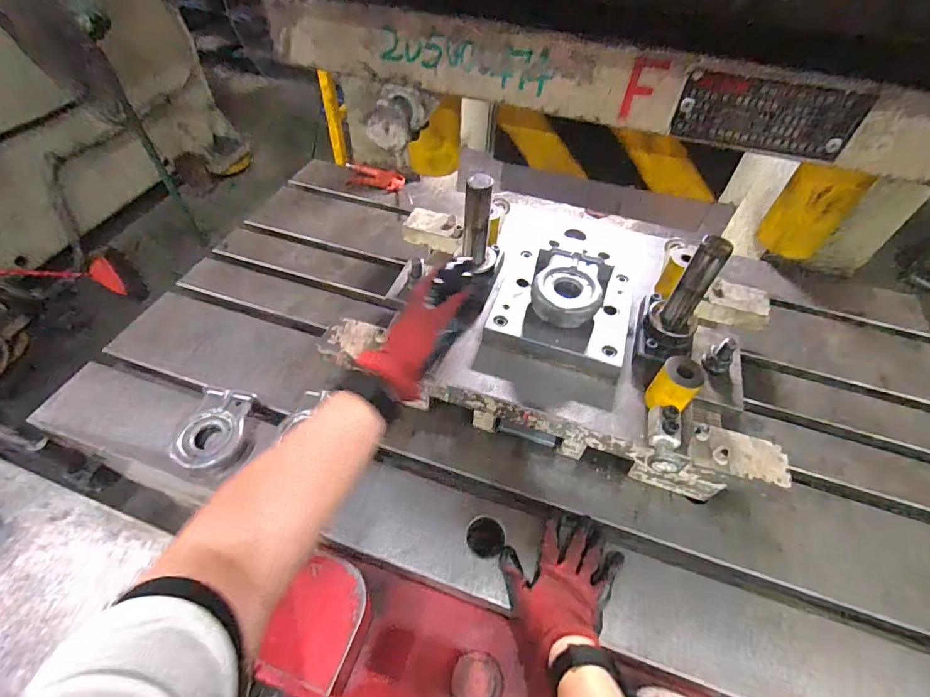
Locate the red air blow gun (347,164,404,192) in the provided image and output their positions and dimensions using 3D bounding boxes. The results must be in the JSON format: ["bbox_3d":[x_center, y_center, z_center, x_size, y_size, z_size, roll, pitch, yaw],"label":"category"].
[{"bbox_3d":[-0.228,-0.422,1.080,0.158,0.019,0.079,17,52,10],"label":"red air blow gun"}]

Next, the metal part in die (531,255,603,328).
[{"bbox_3d":[0.154,-0.087,0.657,0.097,0.038,0.113,18,52,10],"label":"metal part in die"}]

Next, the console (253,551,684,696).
[{"bbox_3d":[0.028,0.370,0.496,0.489,0.100,0.149,14,51,7],"label":"console"}]

